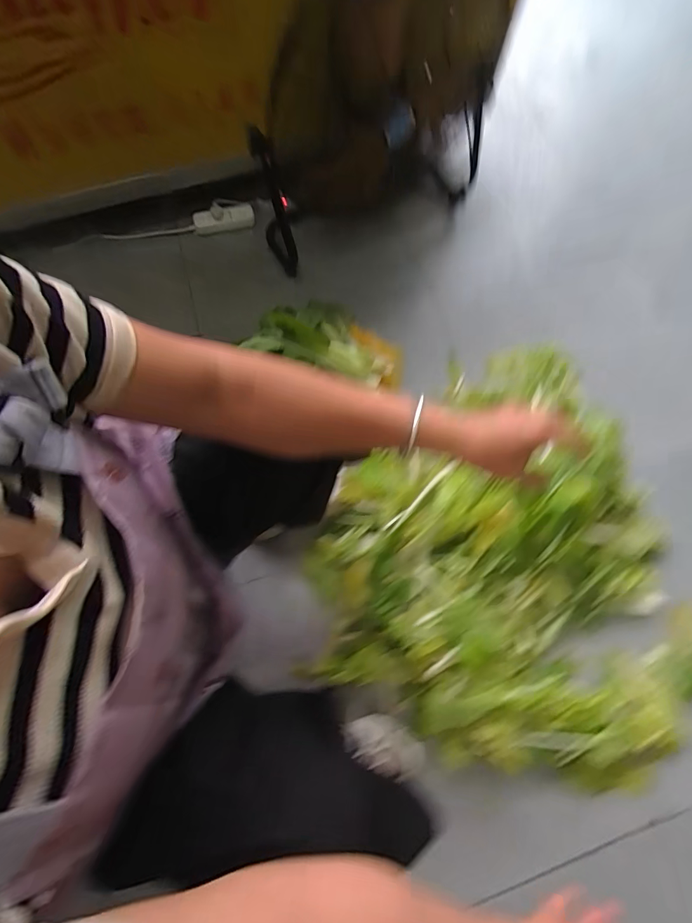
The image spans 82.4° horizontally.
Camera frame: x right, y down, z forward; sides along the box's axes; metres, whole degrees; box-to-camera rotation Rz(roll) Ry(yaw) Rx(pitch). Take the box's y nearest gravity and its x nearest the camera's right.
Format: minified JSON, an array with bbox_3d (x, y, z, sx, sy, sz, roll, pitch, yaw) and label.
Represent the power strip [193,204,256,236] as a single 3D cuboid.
[{"bbox_3d":[-0.314,-0.622,1.023,0.156,0.044,0.044,-13,73,-7],"label":"power strip"}]

